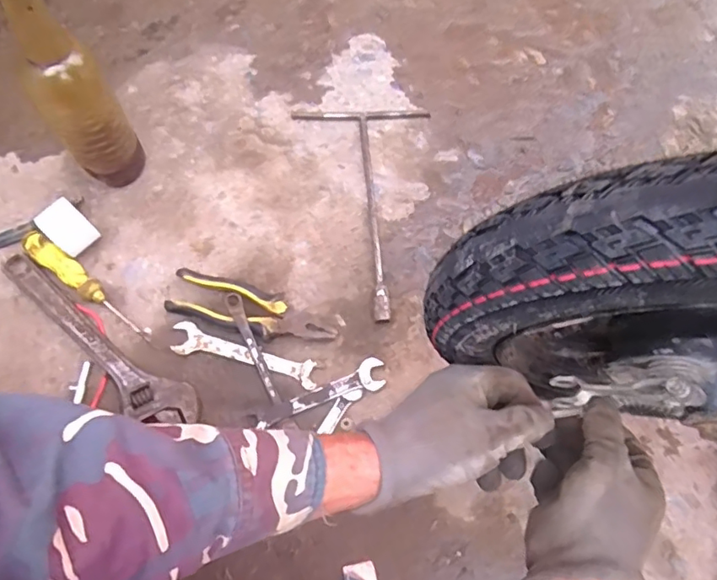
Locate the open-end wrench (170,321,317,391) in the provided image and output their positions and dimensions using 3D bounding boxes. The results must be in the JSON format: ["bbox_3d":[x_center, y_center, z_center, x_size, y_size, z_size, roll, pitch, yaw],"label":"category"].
[{"bbox_3d":[-0.129,0.075,0.630,0.168,0.007,0.036,16,74,4],"label":"open-end wrench"}]

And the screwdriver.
[{"bbox_3d":[-0.311,-0.004,0.635,0.179,0.035,0.029,38,76,10],"label":"screwdriver"}]

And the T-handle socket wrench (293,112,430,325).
[{"bbox_3d":[0.006,-0.099,0.684,0.168,0.019,0.285,-1,73,-1],"label":"T-handle socket wrench"}]

